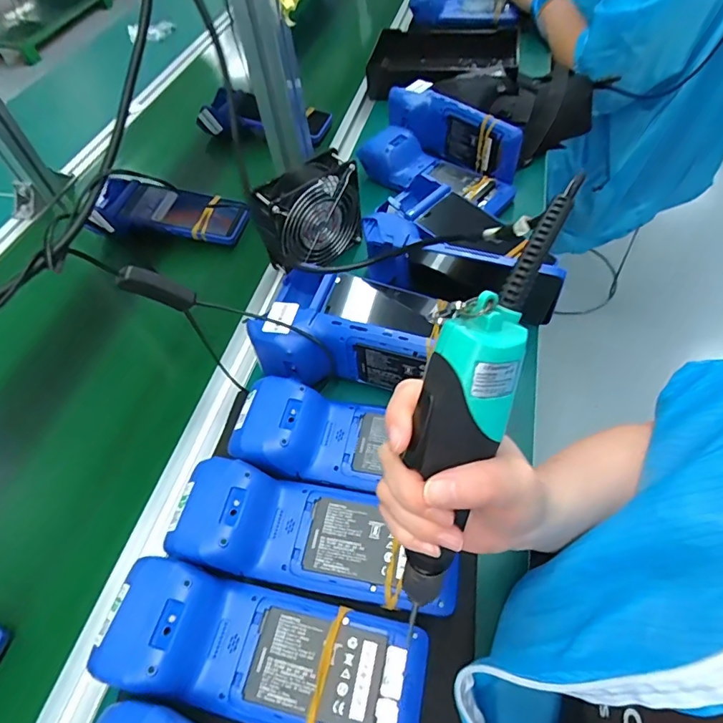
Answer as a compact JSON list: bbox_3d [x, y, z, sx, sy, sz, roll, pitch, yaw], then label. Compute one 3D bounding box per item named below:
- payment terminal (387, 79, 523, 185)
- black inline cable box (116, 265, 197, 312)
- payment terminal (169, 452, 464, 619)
[{"bbox_3d":[0.127,-0.329,0.683,0.221,0.070,0.053,37,65,27],"label":"payment terminal"},{"bbox_3d":[-0.164,-0.058,0.384,0.025,0.059,0.009,-37,48,29],"label":"black inline cable box"},{"bbox_3d":[-0.049,0.133,0.376,0.194,0.045,0.083,7,56,11],"label":"payment terminal"}]

